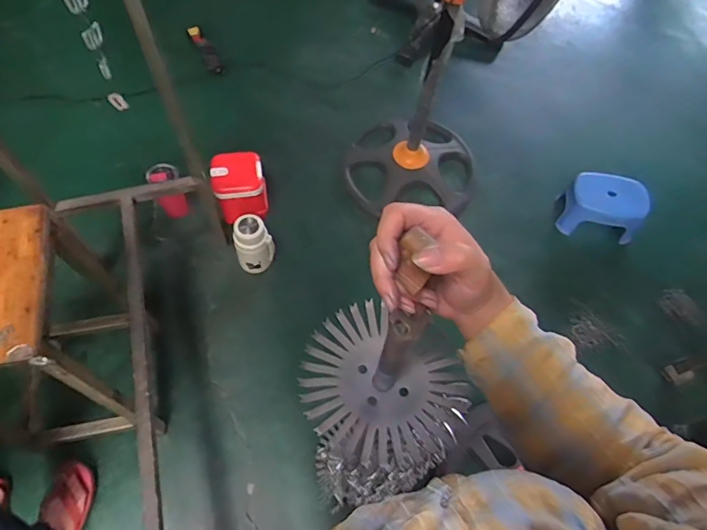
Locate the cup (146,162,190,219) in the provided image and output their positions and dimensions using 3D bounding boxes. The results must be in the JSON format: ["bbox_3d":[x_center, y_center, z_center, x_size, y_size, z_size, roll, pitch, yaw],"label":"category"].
[{"bbox_3d":[-0.596,-0.237,1.583,0.096,0.188,0.092,1,61,-2],"label":"cup"}]

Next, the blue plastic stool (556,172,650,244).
[{"bbox_3d":[0.842,-0.205,1.636,0.238,0.169,0.194,17,62,7],"label":"blue plastic stool"}]

